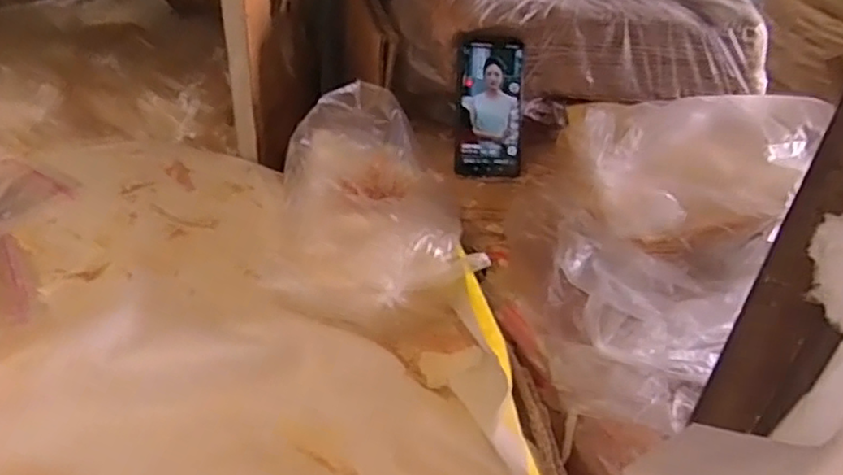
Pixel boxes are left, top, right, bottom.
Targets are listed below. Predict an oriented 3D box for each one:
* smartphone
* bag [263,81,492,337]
[{"bbox_3d":[0.079,-0.147,0.734,0.075,0.153,0.011,0,6,-12],"label":"smartphone"},{"bbox_3d":[-0.057,-0.040,0.628,0.171,0.068,0.309,-7,40,-6],"label":"bag"}]

